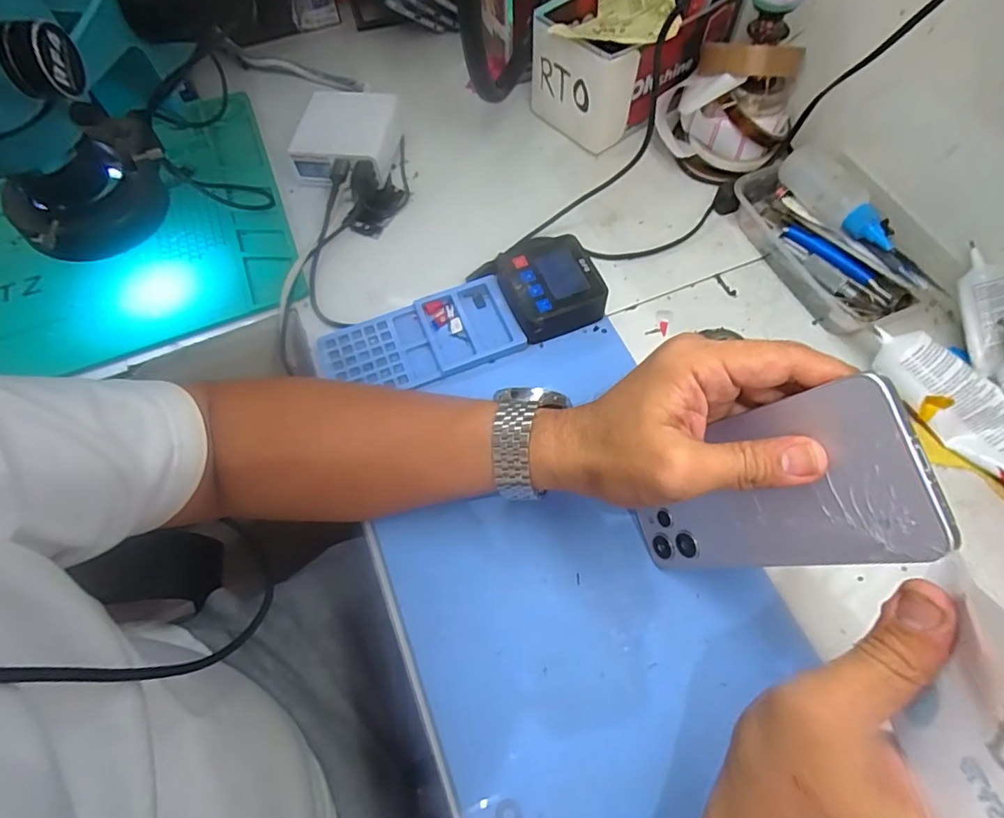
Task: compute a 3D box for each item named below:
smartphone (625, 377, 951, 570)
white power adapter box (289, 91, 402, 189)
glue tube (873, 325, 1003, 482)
[{"bbox_3d":[0.125,0.046,0.268,0.011,0.166,0.075,-10,73,-26],"label":"smartphone"},{"bbox_3d":[-0.149,-0.262,0.513,0.090,0.044,0.097,10,64,7],"label":"white power adapter box"},{"bbox_3d":[0.319,0.009,0.359,0.037,0.034,0.158,-36,80,-15],"label":"glue tube"}]

